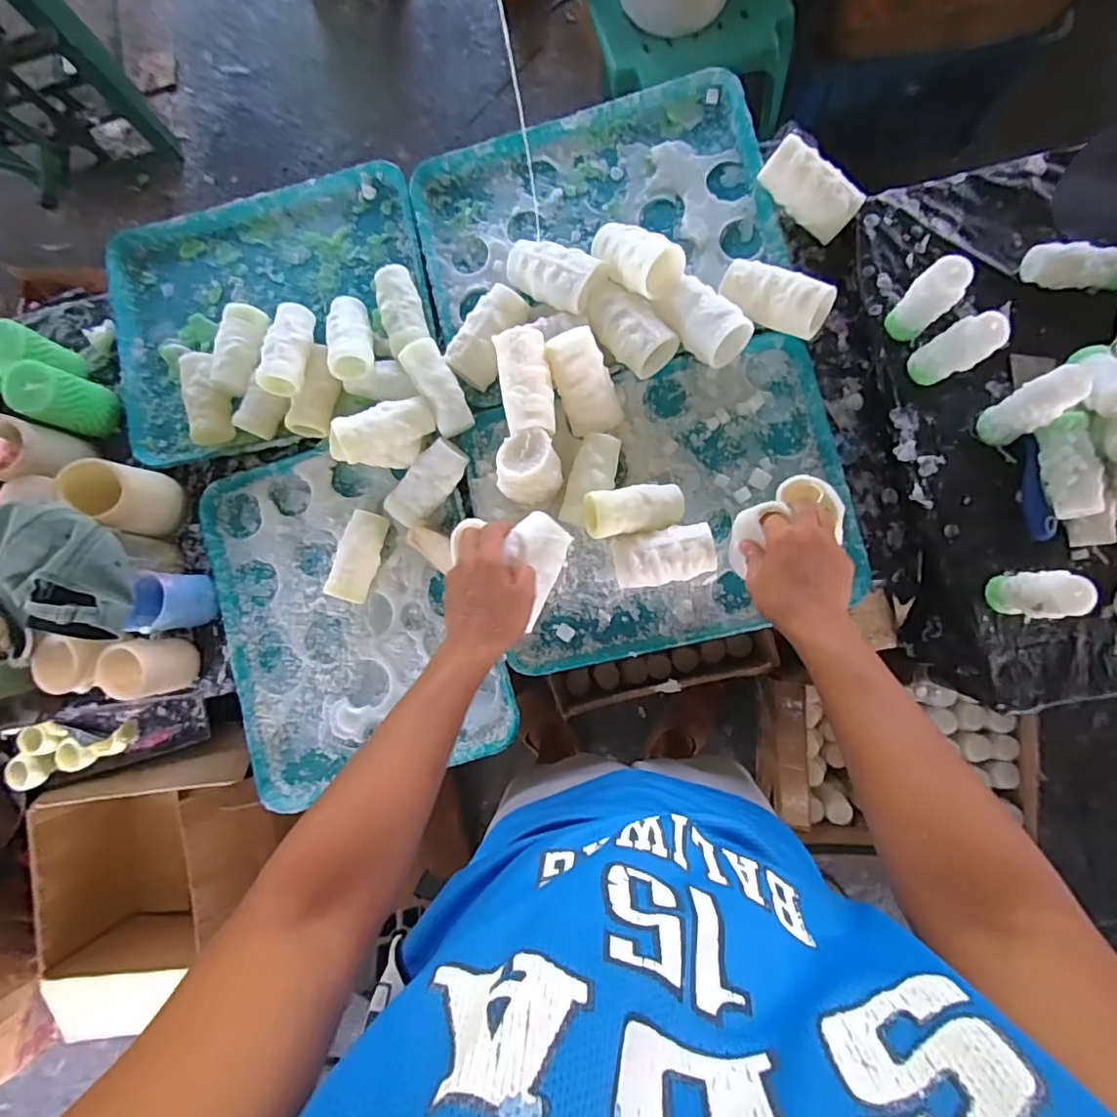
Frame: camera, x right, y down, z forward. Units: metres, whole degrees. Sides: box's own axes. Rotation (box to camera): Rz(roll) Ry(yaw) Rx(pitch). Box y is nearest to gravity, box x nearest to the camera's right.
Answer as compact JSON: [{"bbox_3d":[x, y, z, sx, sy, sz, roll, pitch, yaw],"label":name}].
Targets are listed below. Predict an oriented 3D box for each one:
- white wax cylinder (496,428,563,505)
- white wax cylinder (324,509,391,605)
[{"bbox_3d":[-0.035,-0.103,0.668,0.074,0.081,0.069,0,86,6],"label":"white wax cylinder"},{"bbox_3d":[-0.250,-0.002,0.712,0.046,0.041,0.111,15,88,7],"label":"white wax cylinder"}]

